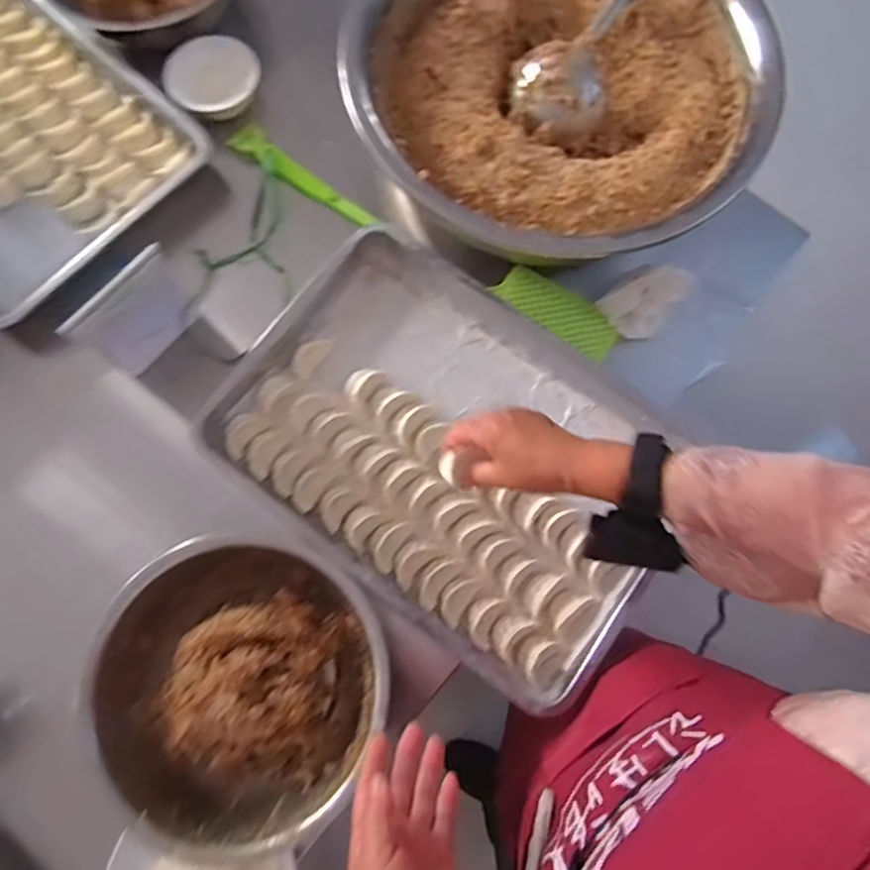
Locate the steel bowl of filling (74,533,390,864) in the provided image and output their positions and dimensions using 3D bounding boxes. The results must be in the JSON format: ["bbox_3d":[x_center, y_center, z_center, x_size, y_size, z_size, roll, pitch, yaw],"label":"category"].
[{"bbox_3d":[-0.185,0.247,0.601,0.245,0.100,0.269,0,76,-1],"label":"steel bowl of filling"}]

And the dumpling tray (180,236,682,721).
[{"bbox_3d":[0.025,0.018,0.678,0.480,0.065,0.337,36,78,7],"label":"dumpling tray"}]

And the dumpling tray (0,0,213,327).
[{"bbox_3d":[-0.577,-0.405,0.759,0.507,0.038,0.342,42,79,8],"label":"dumpling tray"}]

